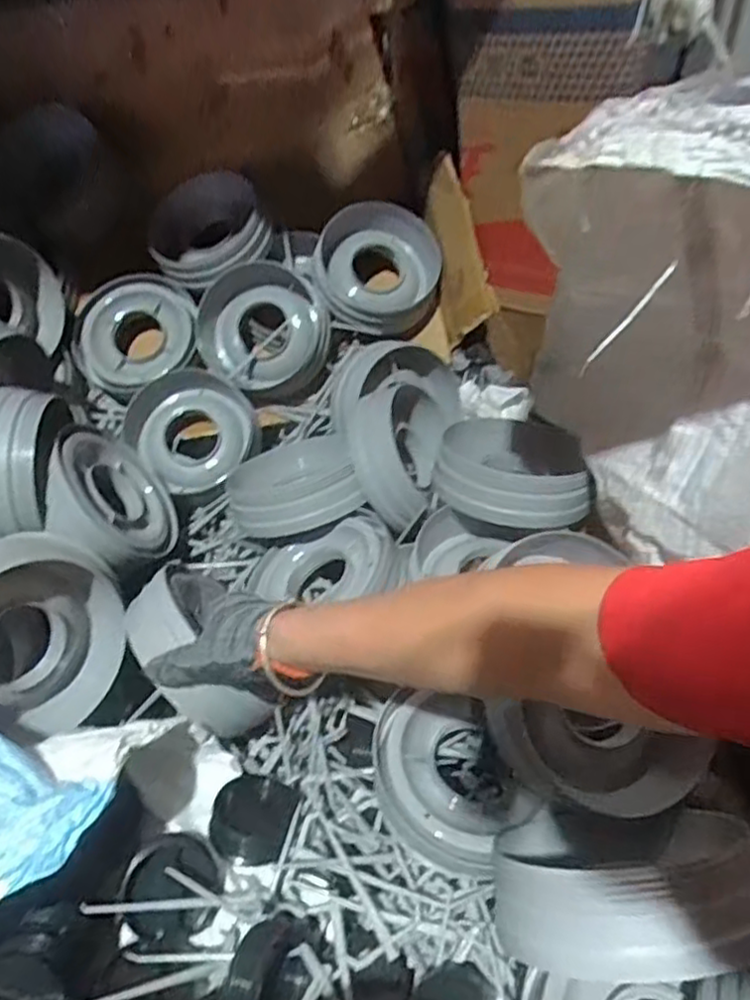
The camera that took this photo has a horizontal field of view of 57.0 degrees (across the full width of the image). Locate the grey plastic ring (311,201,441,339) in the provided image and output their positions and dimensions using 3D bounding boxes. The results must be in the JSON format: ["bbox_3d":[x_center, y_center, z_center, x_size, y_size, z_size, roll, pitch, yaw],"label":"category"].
[{"bbox_3d":[0.005,-0.299,0.900,0.169,0.058,0.169,3,79,-15],"label":"grey plastic ring"}]

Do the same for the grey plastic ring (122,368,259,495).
[{"bbox_3d":[-0.221,-0.085,0.870,0.169,0.166,0.060,-33,29,-22],"label":"grey plastic ring"}]

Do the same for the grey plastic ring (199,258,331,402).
[{"bbox_3d":[-0.138,-0.211,0.858,0.161,0.164,0.060,-10,13,2],"label":"grey plastic ring"}]

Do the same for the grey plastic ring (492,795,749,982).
[{"bbox_3d":[0.154,0.231,0.426,0.150,0.157,0.062,-9,73,18],"label":"grey plastic ring"}]

